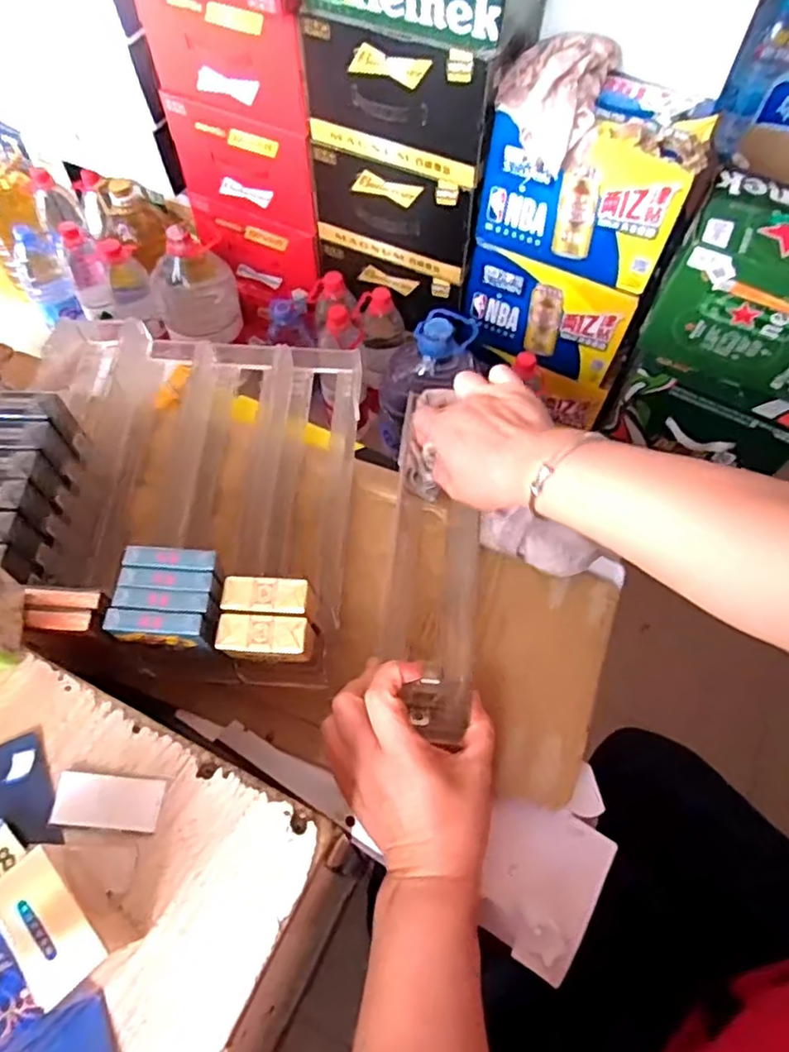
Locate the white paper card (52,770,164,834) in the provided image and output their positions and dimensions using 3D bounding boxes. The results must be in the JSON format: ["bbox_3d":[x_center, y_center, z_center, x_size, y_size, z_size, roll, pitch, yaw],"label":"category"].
[{"bbox_3d":[-0.144,0.139,0.331,0.053,0.004,0.025,4,60,1],"label":"white paper card"}]

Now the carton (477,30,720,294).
[{"bbox_3d":[0.284,-0.525,0.945,0.277,0.230,0.195,20,61,10],"label":"carton"}]

